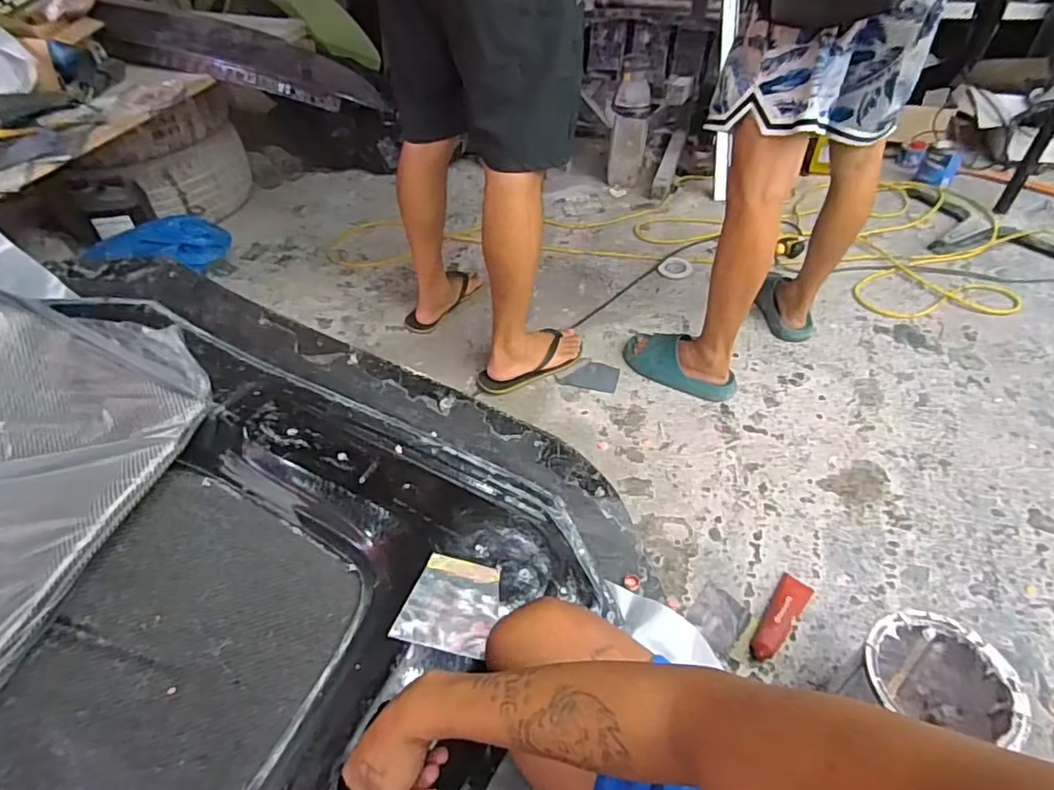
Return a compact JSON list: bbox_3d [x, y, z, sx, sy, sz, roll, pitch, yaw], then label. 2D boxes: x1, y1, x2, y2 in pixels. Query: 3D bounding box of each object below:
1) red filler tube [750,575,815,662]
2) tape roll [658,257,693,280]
[{"bbox_3d":[0.397,0.345,0.917,0.049,0.030,0.161,32,54,30],"label":"red filler tube"},{"bbox_3d":[0.411,-0.353,1.617,0.090,0.017,0.095,-1,45,1],"label":"tape roll"}]

